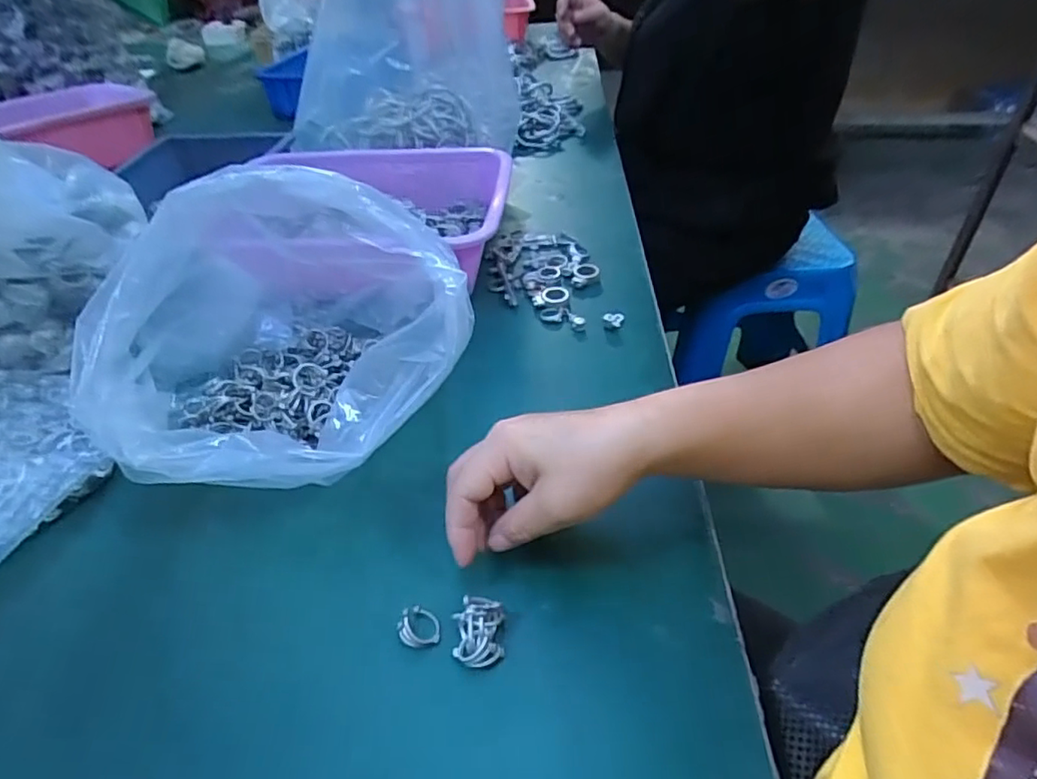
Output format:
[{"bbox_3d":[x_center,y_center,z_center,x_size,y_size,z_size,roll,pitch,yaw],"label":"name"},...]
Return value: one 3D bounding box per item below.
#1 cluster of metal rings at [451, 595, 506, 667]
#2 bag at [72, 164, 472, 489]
[{"bbox_3d":[-0.021,0.131,0.323,0.027,0.017,0.034,-3,41,-2],"label":"cluster of metal rings"},{"bbox_3d":[-0.160,-0.055,0.409,0.214,0.180,0.233,-16,43,-16],"label":"bag"}]

